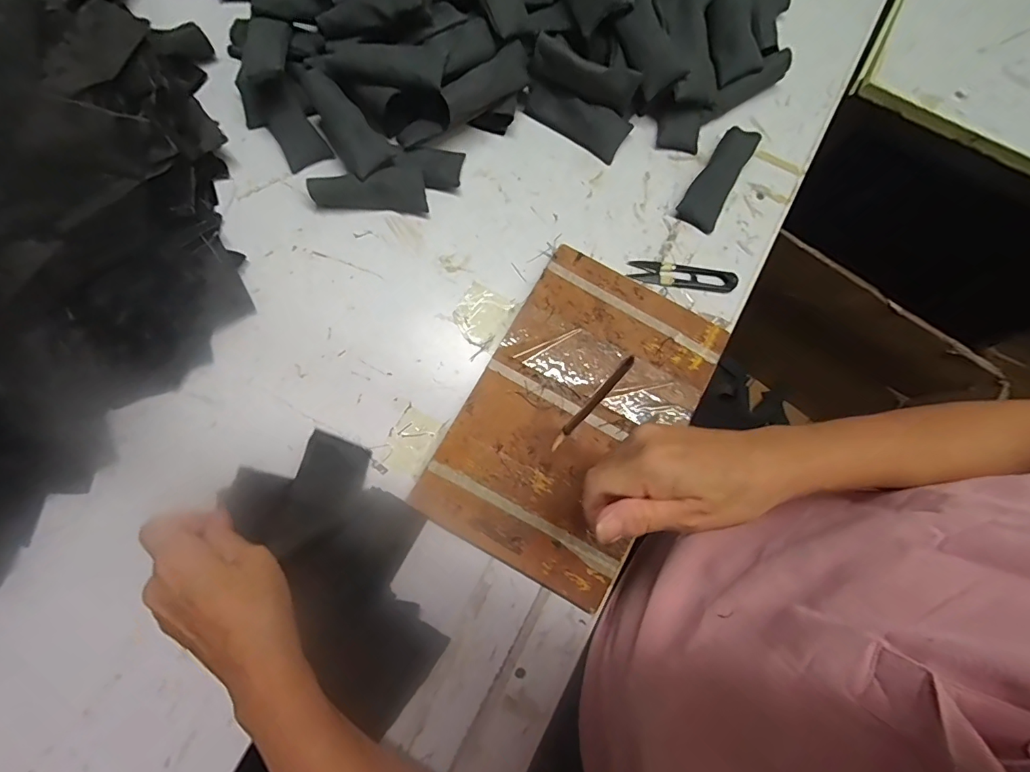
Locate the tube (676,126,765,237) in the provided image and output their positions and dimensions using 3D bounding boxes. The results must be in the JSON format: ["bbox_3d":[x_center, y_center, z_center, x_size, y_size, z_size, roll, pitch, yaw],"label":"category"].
[{"bbox_3d":[0.198,-0.204,0.461,0.039,0.018,0.106,29,79,5],"label":"tube"}]

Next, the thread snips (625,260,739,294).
[{"bbox_3d":[0.160,-0.105,0.448,0.100,0.005,0.024,7,78,0],"label":"thread snips"}]

